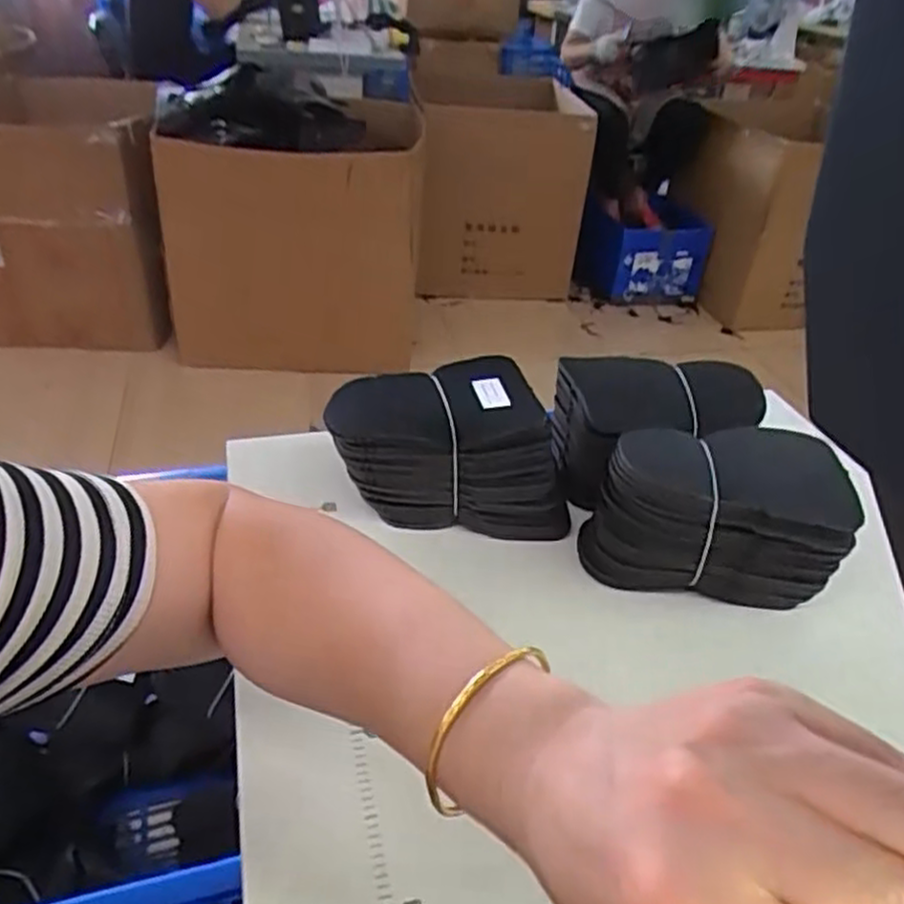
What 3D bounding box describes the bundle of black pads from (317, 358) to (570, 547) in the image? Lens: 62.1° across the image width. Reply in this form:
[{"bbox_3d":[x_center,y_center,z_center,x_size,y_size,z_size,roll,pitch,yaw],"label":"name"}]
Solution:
[{"bbox_3d":[-0.002,-0.004,0.559,0.163,0.099,0.088,1,35,-5],"label":"bundle of black pads"}]

